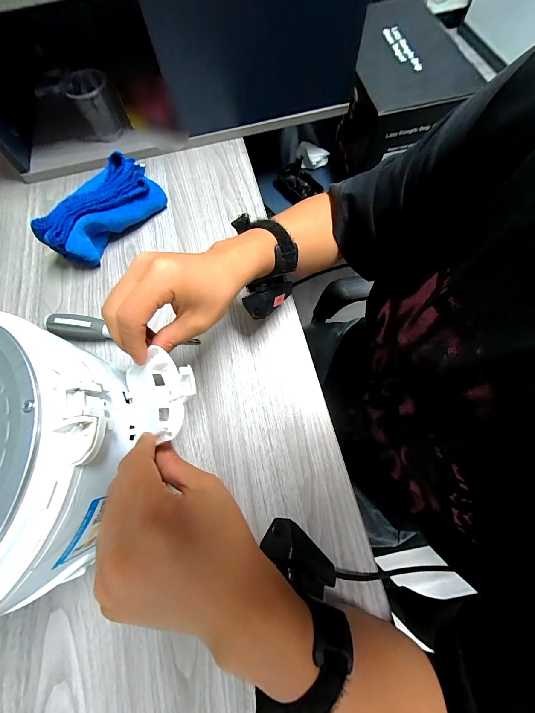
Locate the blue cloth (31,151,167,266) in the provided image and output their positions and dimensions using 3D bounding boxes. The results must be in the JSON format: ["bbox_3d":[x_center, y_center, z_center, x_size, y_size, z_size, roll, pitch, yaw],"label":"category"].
[{"bbox_3d":[-0.248,-0.218,0.401,0.074,0.071,0.178,36,77,13],"label":"blue cloth"}]

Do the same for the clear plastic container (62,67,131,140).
[{"bbox_3d":[-0.283,-0.421,0.451,0.067,0.078,0.053,-4,72,1],"label":"clear plastic container"}]

